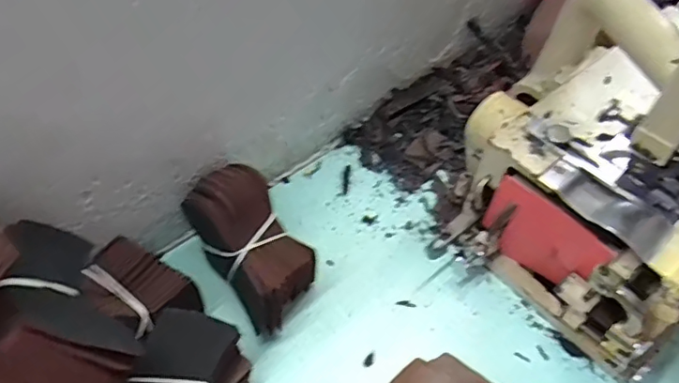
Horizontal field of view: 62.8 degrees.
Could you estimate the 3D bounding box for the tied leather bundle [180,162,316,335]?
[{"bbox_3d":[-0.087,0.056,0.567,0.079,0.110,0.145,-31,61,-22],"label":"tied leather bundle"}]

